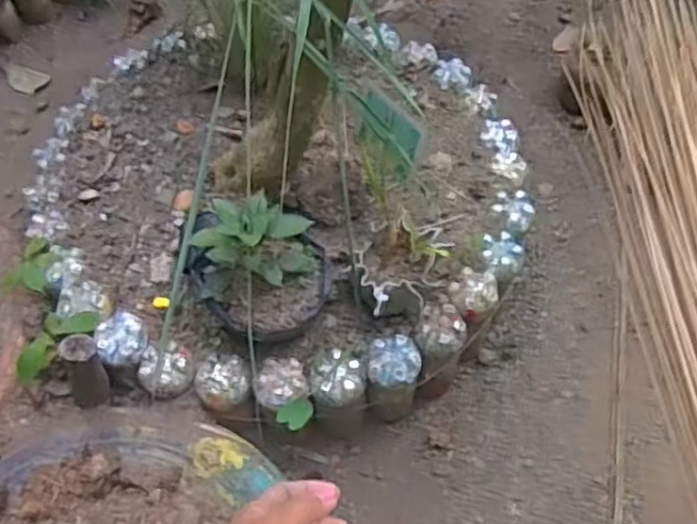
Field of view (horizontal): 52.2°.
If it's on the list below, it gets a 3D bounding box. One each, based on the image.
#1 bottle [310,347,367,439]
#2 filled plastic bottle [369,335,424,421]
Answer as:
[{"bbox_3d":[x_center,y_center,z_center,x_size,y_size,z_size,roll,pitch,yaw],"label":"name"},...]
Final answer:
[{"bbox_3d":[-0.014,0.233,1.203,0.088,0.209,0.079,-3,58,-1],"label":"bottle"},{"bbox_3d":[0.077,0.206,1.222,0.084,0.214,0.084,-1,58,1],"label":"filled plastic bottle"}]

